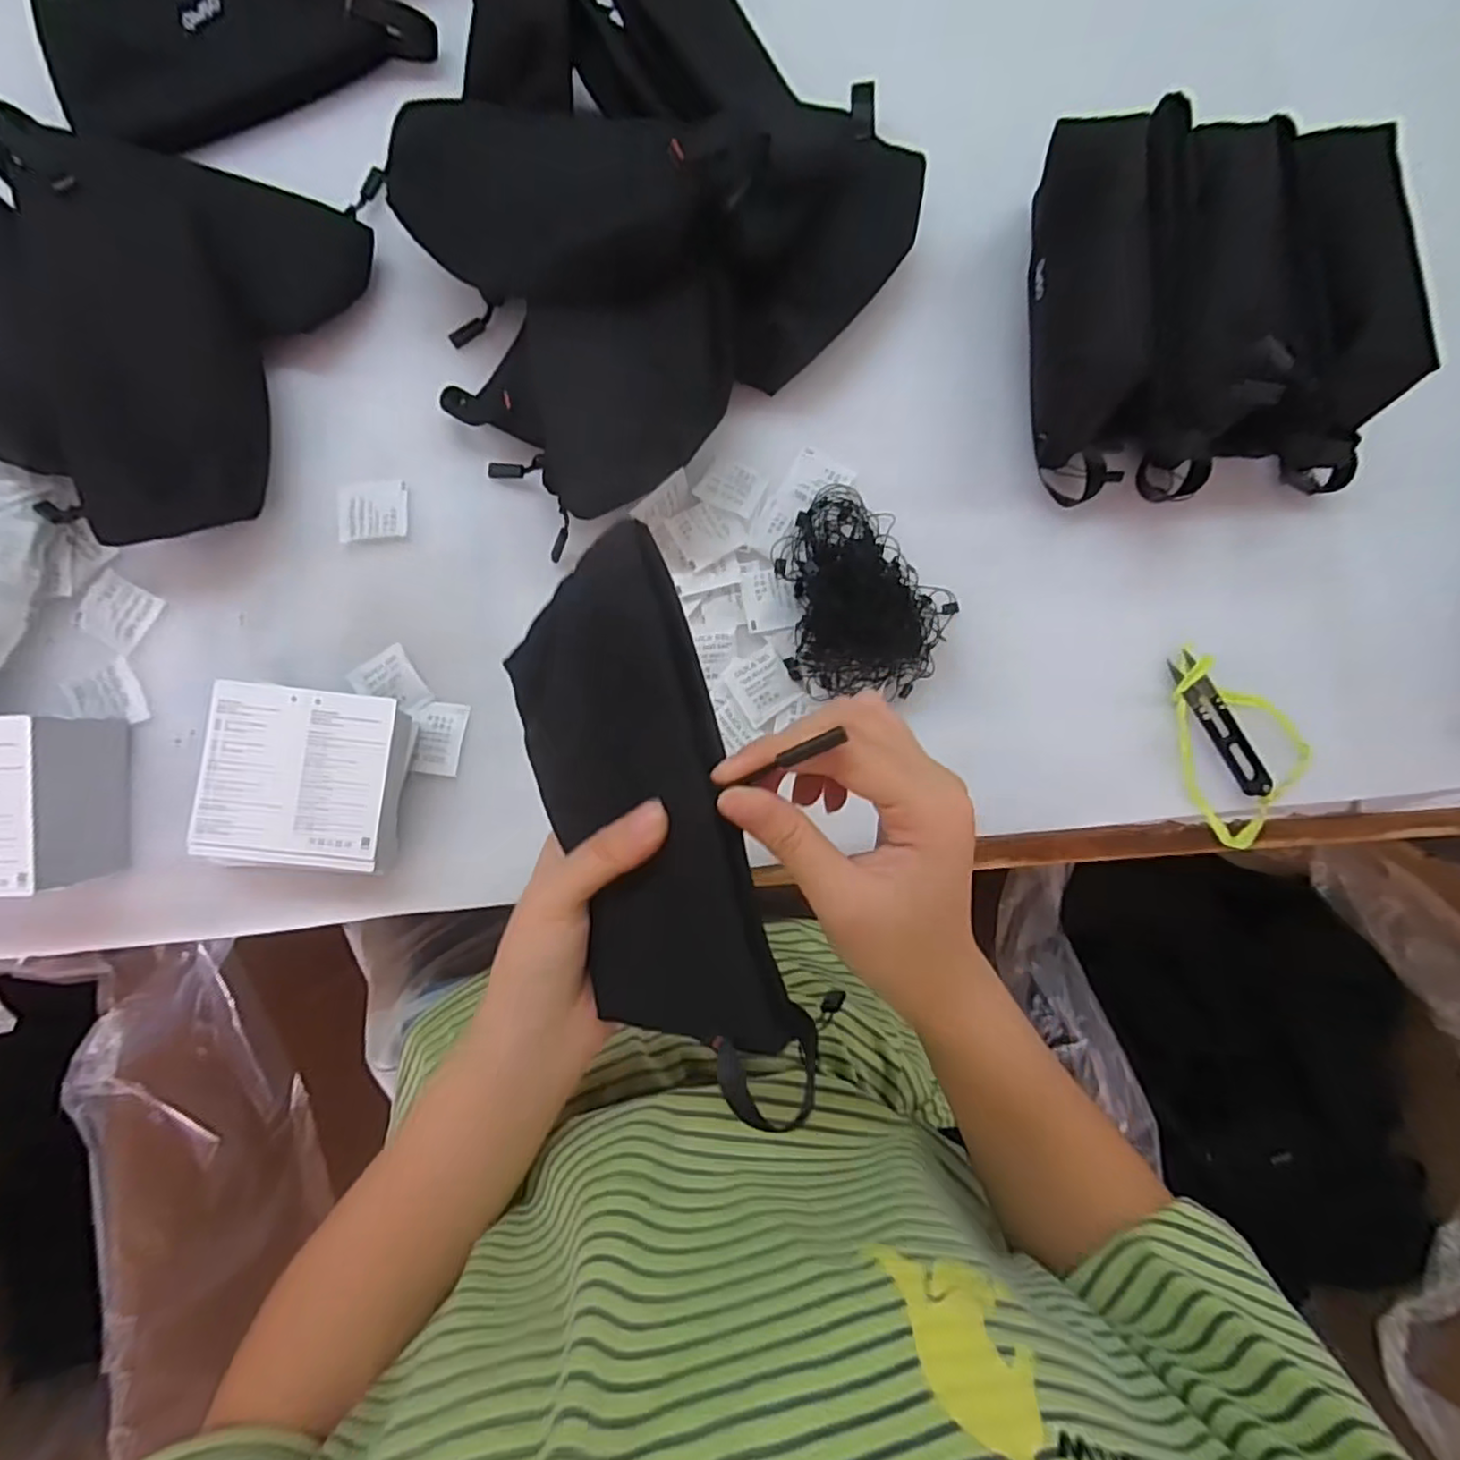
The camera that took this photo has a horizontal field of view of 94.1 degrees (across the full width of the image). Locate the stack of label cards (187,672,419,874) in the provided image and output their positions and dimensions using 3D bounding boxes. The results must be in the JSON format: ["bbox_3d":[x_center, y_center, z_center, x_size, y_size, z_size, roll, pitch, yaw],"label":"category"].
[{"bbox_3d":[-0.237,0.028,0.390,0.110,0.039,0.099,4,88,-4],"label":"stack of label cards"}]

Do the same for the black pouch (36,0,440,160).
[{"bbox_3d":[-0.307,-0.433,0.413,0.208,0.033,0.097,-33,91,-4],"label":"black pouch"}]

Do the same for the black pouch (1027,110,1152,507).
[{"bbox_3d":[0.216,-0.254,0.416,0.060,0.075,0.204,0,89,-4],"label":"black pouch"}]

